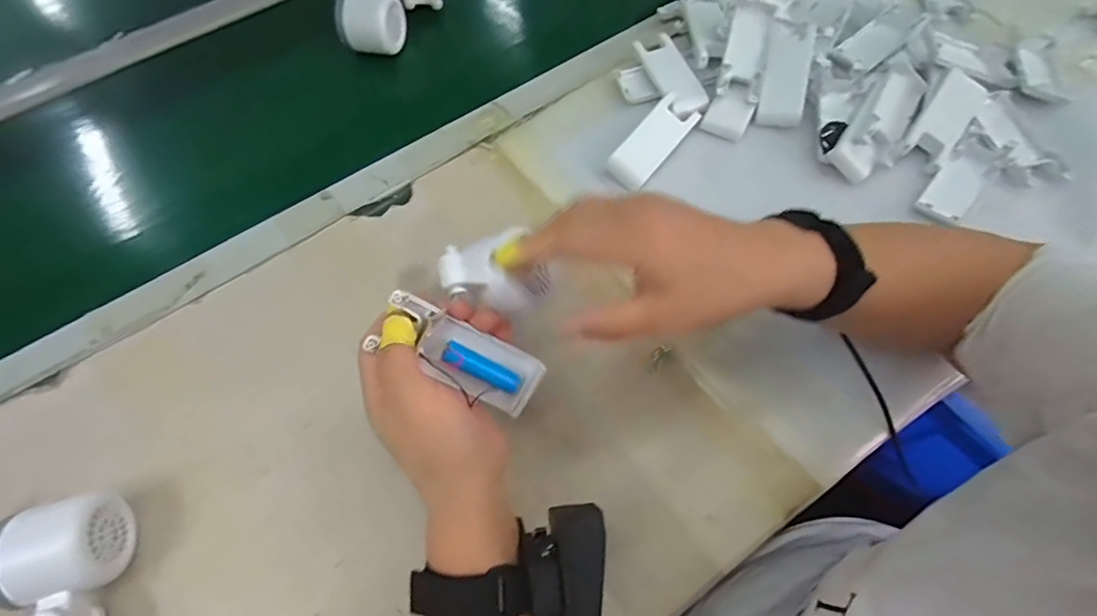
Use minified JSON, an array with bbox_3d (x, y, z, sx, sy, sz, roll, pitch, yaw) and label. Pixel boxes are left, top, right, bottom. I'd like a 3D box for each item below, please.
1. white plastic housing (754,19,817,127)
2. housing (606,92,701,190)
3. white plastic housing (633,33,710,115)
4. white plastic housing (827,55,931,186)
[{"bbox_3d":[0.225,-0.222,0.483,0.042,0.012,0.103,11,84,8],"label":"white plastic housing"},{"bbox_3d":[0.096,-0.156,0.477,0.042,0.012,0.098,38,86,19],"label":"housing"},{"bbox_3d":[0.122,-0.231,0.503,0.041,0.013,0.104,-18,64,-6],"label":"white plastic housing"},{"bbox_3d":[0.301,-0.169,0.466,0.046,0.030,0.117,42,76,-3],"label":"white plastic housing"}]

